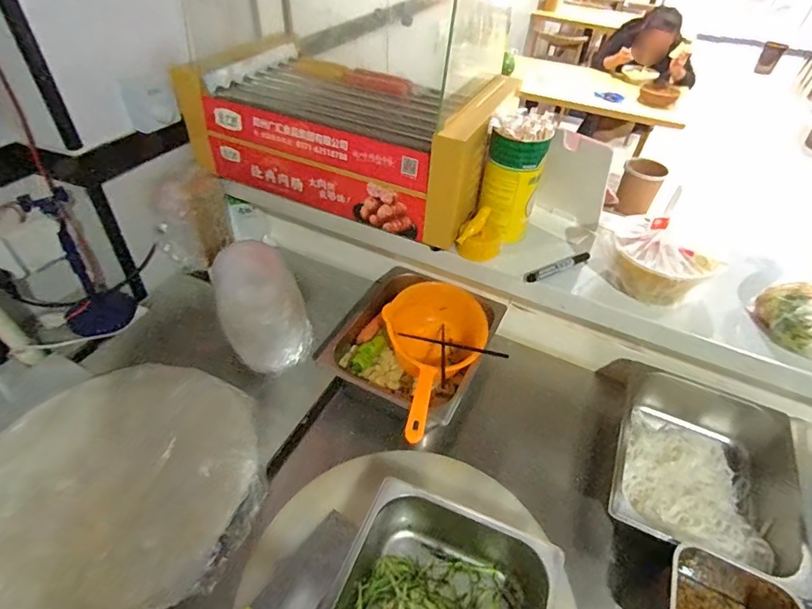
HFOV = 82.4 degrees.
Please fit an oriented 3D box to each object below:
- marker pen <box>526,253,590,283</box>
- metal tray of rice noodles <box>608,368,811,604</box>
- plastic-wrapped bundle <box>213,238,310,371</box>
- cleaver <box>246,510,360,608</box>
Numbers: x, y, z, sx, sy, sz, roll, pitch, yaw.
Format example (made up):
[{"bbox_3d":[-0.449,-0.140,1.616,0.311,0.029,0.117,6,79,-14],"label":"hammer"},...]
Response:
[{"bbox_3d":[0.268,-0.068,0.810,0.141,0.014,0.022,-23,50,-26],"label":"marker pen"},{"bbox_3d":[0.482,0.277,0.776,0.265,0.098,0.337,21,46,17],"label":"metal tray of rice noodles"},{"bbox_3d":[-0.261,-0.006,0.842,0.147,0.191,0.150,2,44,-2],"label":"plastic-wrapped bundle"},{"bbox_3d":[-0.168,0.407,0.629,0.074,0.033,0.277,26,48,21],"label":"cleaver"}]

